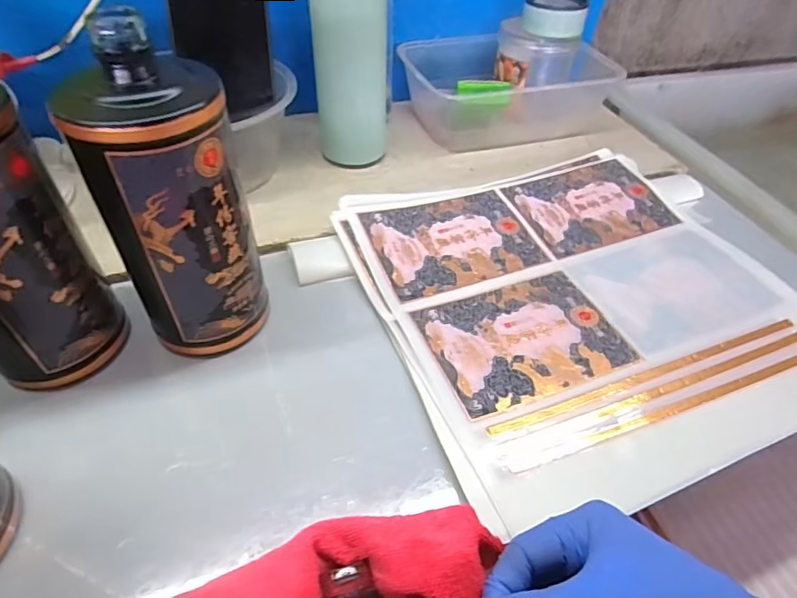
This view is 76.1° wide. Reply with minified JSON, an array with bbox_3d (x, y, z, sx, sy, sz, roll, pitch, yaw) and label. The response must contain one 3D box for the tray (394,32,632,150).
[{"bbox_3d":[0.115,-0.233,0.563,0.230,0.060,0.131,-17,52,-19],"label":"tray"}]

